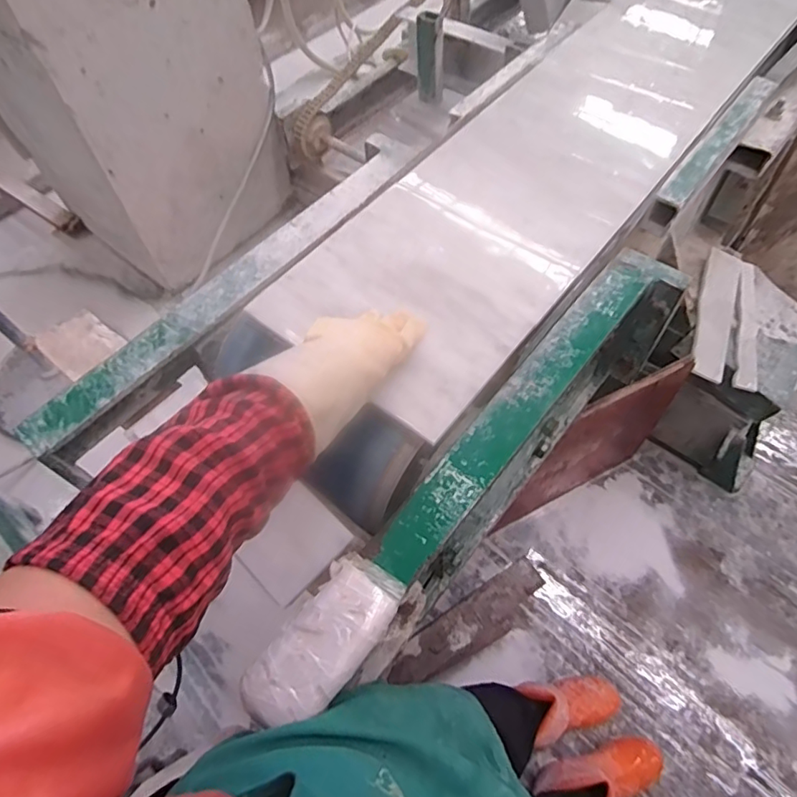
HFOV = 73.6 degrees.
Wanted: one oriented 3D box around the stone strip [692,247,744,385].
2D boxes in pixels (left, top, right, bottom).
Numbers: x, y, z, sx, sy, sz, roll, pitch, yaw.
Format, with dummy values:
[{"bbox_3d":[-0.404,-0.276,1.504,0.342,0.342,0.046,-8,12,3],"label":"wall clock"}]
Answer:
[{"bbox_3d":[0.638,-0.170,1.067,0.077,0.009,0.297,22,71,-2],"label":"stone strip"}]

